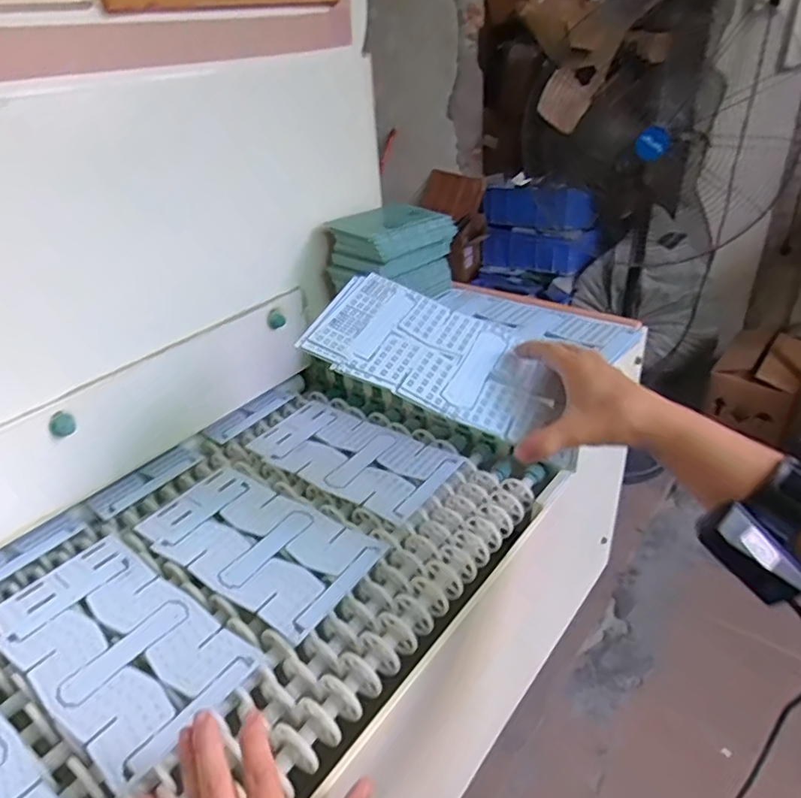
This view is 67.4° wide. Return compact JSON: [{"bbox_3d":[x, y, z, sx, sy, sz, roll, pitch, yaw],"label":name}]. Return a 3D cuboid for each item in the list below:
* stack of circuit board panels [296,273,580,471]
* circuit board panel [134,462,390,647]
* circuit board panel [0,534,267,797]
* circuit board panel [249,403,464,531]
[{"bbox_3d":[0.045,-0.038,0.547,0.248,0.009,0.136,25,48,10],"label":"stack of circuit board panels"},{"bbox_3d":[-0.147,0.141,0.613,0.245,0.007,0.135,18,38,31],"label":"circuit board panel"},{"bbox_3d":[-0.246,0.205,0.517,0.240,0.004,0.128,20,39,33],"label":"circuit board panel"},{"bbox_3d":[-0.060,0.064,0.730,0.244,0.006,0.132,19,39,33],"label":"circuit board panel"}]

